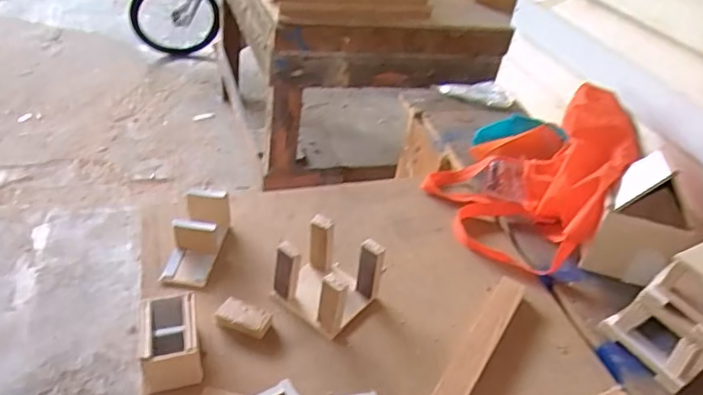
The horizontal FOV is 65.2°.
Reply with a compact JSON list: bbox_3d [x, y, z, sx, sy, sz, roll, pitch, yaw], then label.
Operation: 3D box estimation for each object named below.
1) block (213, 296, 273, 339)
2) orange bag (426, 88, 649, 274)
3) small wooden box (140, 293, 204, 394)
[{"bbox_3d":[-0.127,0.143,0.648,0.059,0.019,0.036,21,39,18],"label":"block"},{"bbox_3d":[0.293,-0.065,0.856,0.257,0.179,0.336,31,43,29],"label":"orange bag"},{"bbox_3d":[-0.198,0.160,0.601,0.060,0.068,0.087,-7,39,-18],"label":"small wooden box"}]

